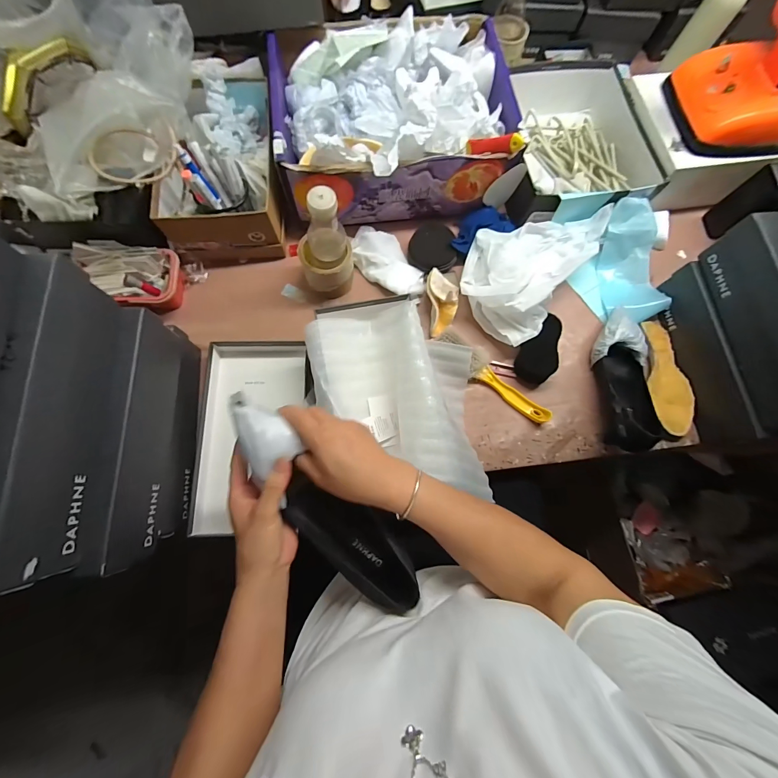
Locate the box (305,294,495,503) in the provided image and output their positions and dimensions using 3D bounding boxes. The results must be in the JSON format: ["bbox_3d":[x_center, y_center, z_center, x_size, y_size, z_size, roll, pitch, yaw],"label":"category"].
[{"bbox_3d":[0.017,0.017,0.536,0.244,0.112,0.325,-11,76,-5],"label":"box"}]

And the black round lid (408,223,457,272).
[{"bbox_3d":[0.080,-0.264,0.642,0.084,0.026,0.089,0,76,-2],"label":"black round lid"}]

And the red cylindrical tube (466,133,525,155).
[{"bbox_3d":[0.170,-0.394,0.550,0.087,0.025,0.018,4,75,12],"label":"red cylindrical tube"}]

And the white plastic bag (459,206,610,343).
[{"bbox_3d":[0.240,-0.227,0.615,0.181,0.094,0.283,36,77,7],"label":"white plastic bag"}]

